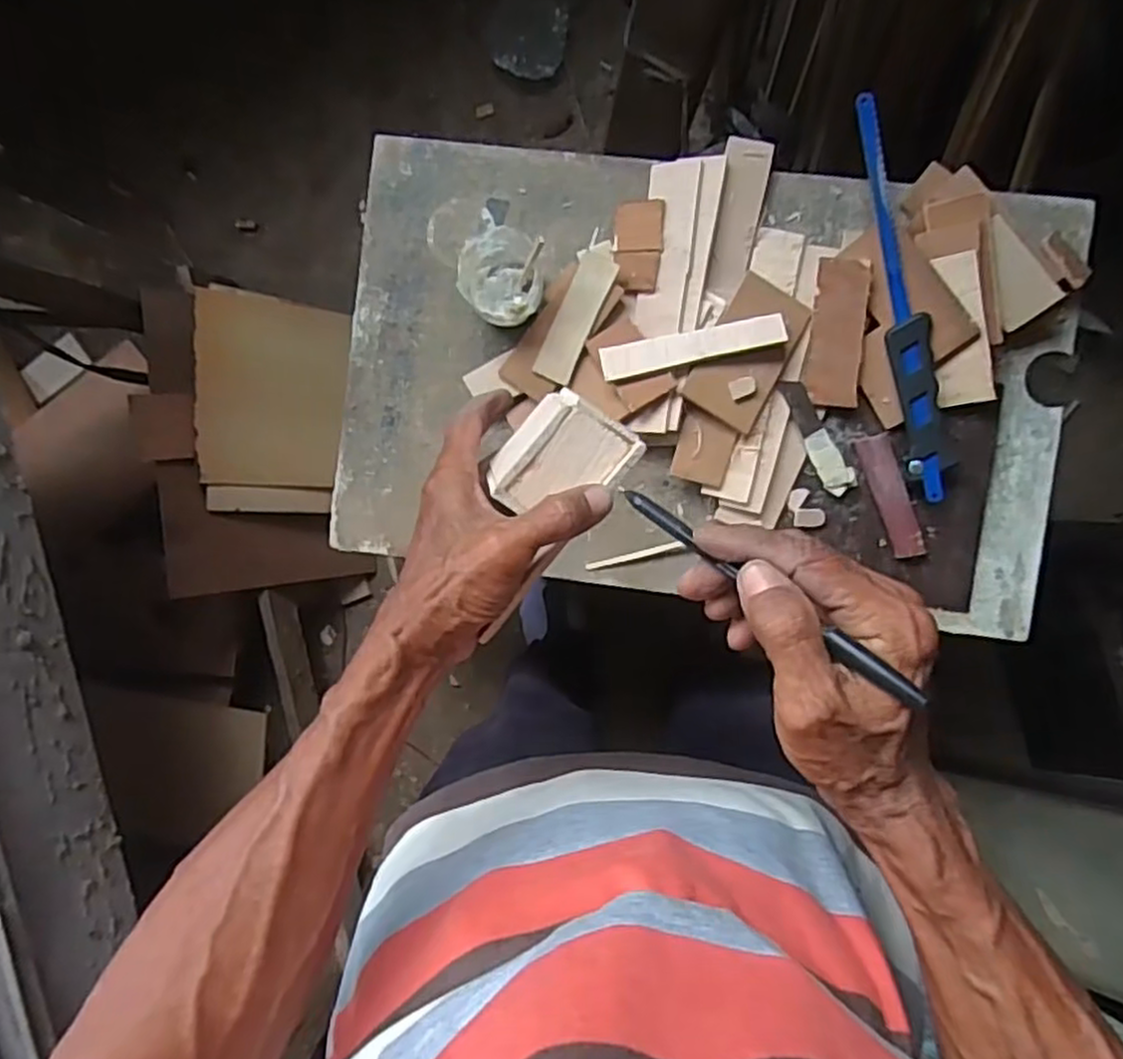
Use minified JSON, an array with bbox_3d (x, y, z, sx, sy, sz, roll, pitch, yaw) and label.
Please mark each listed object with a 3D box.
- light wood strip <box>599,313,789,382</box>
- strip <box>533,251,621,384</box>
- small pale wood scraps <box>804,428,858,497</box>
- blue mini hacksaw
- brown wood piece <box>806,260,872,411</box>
[{"bbox_3d":[0.101,-0.142,0.577,0.139,0.011,0.026,-12,92,4],"label":"light wood strip"},{"bbox_3d":[0.011,-0.167,0.595,0.031,0.007,0.100,24,94,3],"label":"strip"},{"bbox_3d":[0.213,-0.054,0.592,0.025,0.007,0.052,-27,90,5],"label":"small pale wood scraps"},{"bbox_3d":[0.257,-0.171,0.562,0.031,0.010,0.296,-12,94,5],"label":"blue mini hacksaw"},{"bbox_3d":[0.214,-0.152,0.581,0.039,0.005,0.109,5,102,12],"label":"brown wood piece"}]

